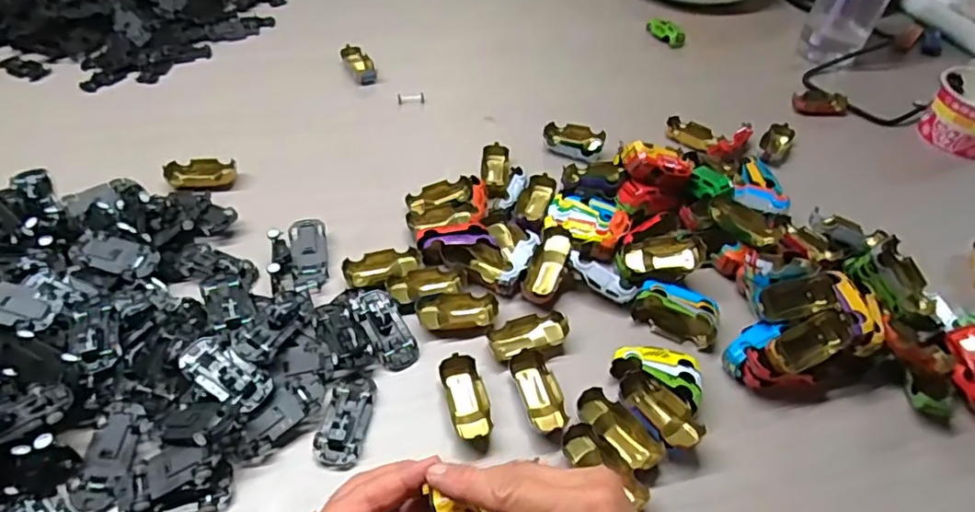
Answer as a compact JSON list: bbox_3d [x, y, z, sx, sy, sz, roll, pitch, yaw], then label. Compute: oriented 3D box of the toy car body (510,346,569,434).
[{"bbox_3d":[0.038,0.096,0.414,0.028,0.018,0.063,-10,50,-14],"label":"toy car body"}]

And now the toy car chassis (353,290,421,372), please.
[{"bbox_3d":[-0.078,0.055,0.444,0.032,0.012,0.067,-25,72,-25],"label":"toy car chassis"}]

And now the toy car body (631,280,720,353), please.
[{"bbox_3d":[0.154,0.045,0.465,0.065,0.026,0.034,19,49,12],"label":"toy car body"}]

